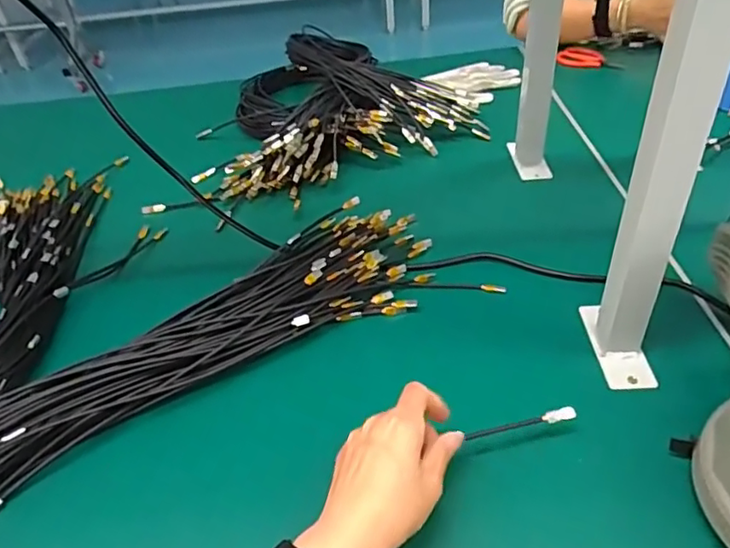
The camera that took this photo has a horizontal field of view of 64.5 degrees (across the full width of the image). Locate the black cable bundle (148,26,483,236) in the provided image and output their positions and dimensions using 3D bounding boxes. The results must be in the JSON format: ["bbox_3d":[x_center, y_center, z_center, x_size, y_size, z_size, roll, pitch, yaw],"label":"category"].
[{"bbox_3d":[-0.119,-0.247,0.882,0.467,0.082,0.412,-24,43,-20],"label":"black cable bundle"}]

